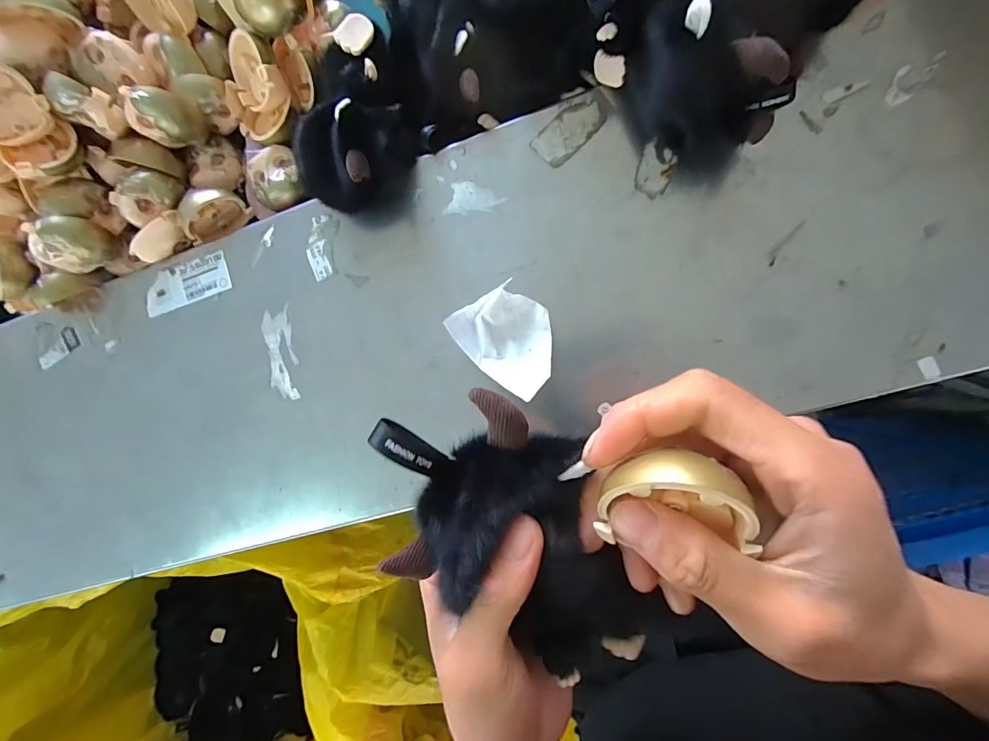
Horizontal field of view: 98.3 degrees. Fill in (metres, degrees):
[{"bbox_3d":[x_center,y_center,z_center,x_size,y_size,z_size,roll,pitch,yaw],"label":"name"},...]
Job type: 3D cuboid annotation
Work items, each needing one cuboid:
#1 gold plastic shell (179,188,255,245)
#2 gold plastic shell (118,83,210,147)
[{"bbox_3d":[-0.227,-0.126,0.345,0.047,0.039,0.024,-44,84,7],"label":"gold plastic shell"},{"bbox_3d":[-0.242,-0.185,0.315,0.036,0.040,0.027,6,92,9],"label":"gold plastic shell"}]

